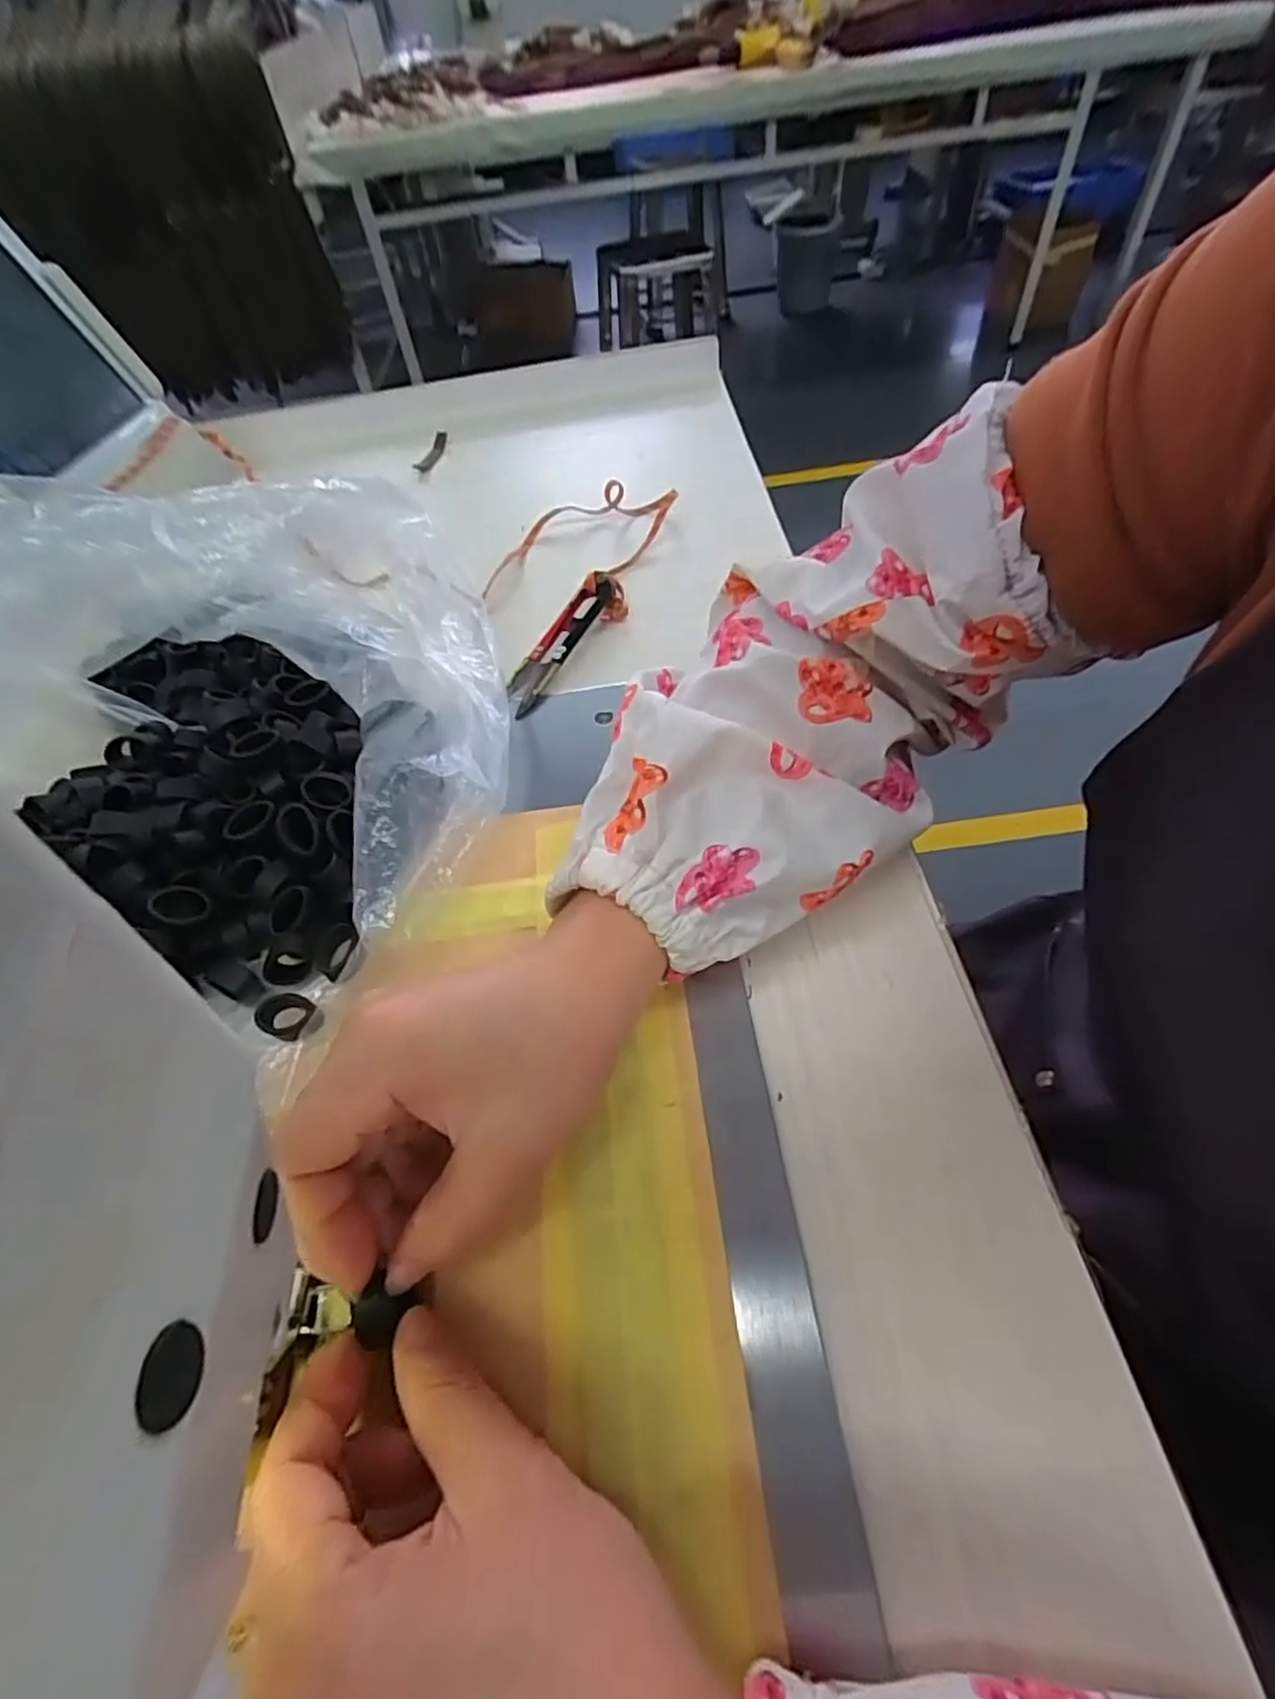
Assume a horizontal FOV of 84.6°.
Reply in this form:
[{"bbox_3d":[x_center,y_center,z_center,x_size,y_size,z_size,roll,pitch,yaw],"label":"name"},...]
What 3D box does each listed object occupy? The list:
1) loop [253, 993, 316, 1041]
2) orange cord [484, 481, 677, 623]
[{"bbox_3d":[-0.126,0.060,0.251,0.020,0.009,0.015,12,56,14],"label":"loop"},{"bbox_3d":[-0.034,-0.187,0.420,0.088,0.023,0.115,12,56,14],"label":"orange cord"}]

